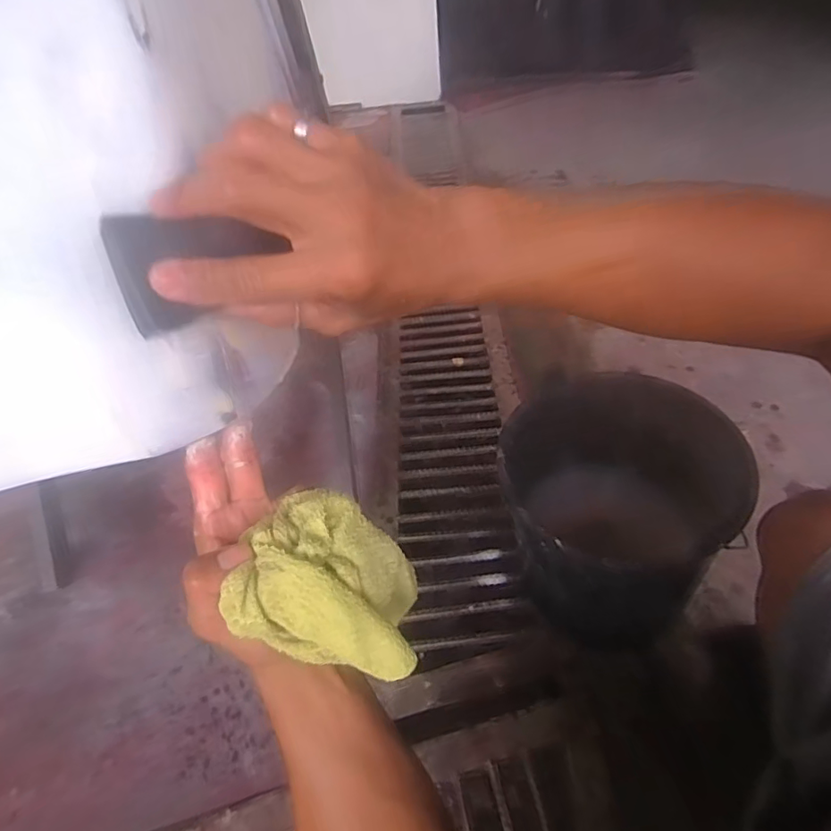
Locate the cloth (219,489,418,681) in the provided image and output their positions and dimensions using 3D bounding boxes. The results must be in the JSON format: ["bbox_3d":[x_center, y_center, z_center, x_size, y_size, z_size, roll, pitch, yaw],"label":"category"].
[{"bbox_3d":[-0.043,0.094,0.309,0.088,0.062,0.075,6,48,12],"label":"cloth"}]

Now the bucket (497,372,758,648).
[{"bbox_3d":[0.267,0.146,0.795,0.286,0.295,0.273,-3,46,3],"label":"bucket"}]

